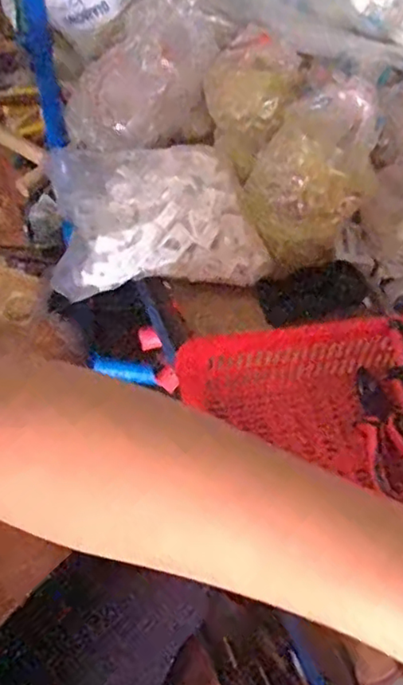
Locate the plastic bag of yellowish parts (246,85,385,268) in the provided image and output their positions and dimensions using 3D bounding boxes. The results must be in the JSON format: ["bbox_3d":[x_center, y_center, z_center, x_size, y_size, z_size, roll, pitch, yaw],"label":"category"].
[{"bbox_3d":[0.111,-0.172,0.596,0.123,0.142,0.134,9,55,2],"label":"plastic bag of yellowish parts"}]

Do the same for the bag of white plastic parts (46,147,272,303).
[{"bbox_3d":[-0.052,-0.149,0.633,0.208,0.070,0.200,-7,56,-9],"label":"bag of white plastic parts"}]

